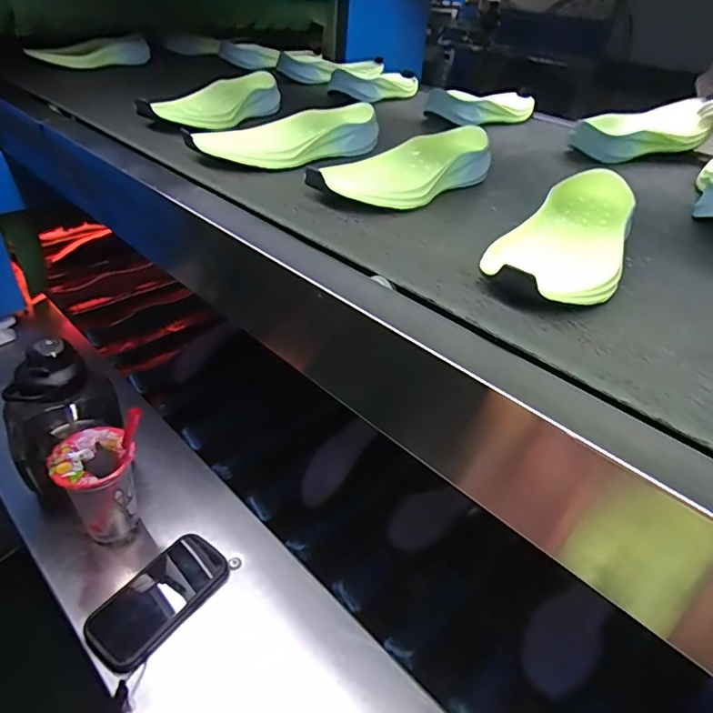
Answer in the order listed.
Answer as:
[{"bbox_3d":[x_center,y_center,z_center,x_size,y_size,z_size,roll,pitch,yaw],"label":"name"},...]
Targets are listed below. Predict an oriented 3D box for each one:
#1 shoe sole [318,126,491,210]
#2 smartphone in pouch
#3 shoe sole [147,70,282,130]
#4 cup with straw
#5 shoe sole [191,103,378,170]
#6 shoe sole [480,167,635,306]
[{"bbox_3d":[0.061,-0.212,0.577,0.103,0.041,0.256,28,45,29],"label":"shoe sole"},{"bbox_3d":[-0.230,0.285,0.606,0.080,0.030,0.157,25,44,27],"label":"smartphone in pouch"},{"bbox_3d":[-0.201,-0.373,0.754,0.080,0.044,0.231,22,43,24],"label":"shoe sole"},{"bbox_3d":[-0.304,0.147,0.622,0.089,0.194,0.089,1,38,-1],"label":"cup with straw"},{"bbox_3d":[-0.077,-0.270,0.639,0.245,0.043,0.083,-22,44,-26],"label":"shoe sole"},{"bbox_3d":[0.194,-0.106,0.453,0.092,0.036,0.261,24,44,26],"label":"shoe sole"}]

